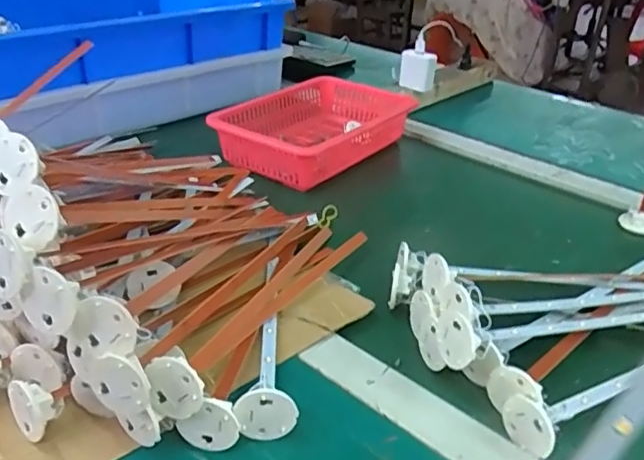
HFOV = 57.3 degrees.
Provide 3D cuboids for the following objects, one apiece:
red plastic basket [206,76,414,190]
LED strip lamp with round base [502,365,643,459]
[{"bbox_3d":[0.003,-0.138,0.774,0.181,0.063,0.266,21,35,26],"label":"red plastic basket"},{"bbox_3d":[0.251,0.095,0.434,0.292,0.031,0.034,-14,35,-27],"label":"LED strip lamp with round base"}]

